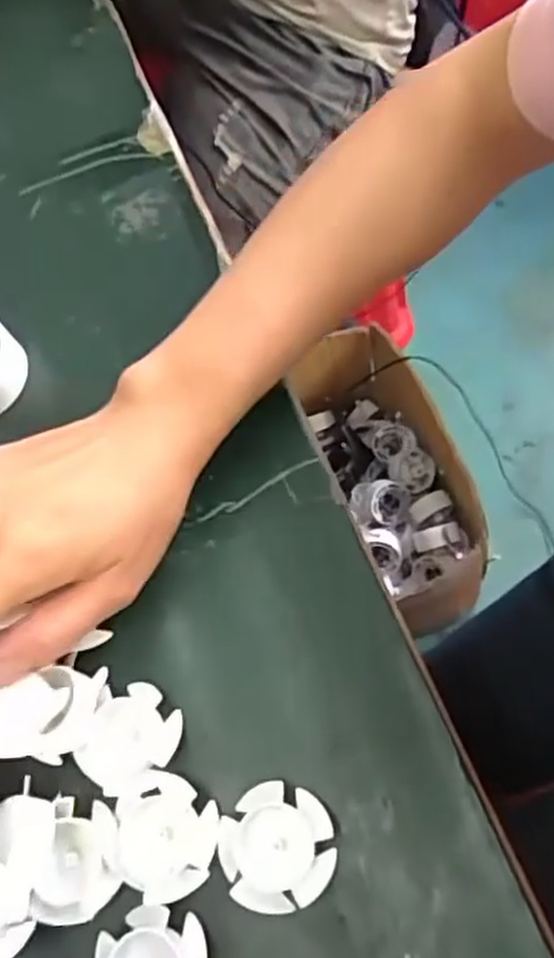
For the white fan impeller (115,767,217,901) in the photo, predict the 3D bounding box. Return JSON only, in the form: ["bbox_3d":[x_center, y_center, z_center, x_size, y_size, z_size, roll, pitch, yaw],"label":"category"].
[{"bbox_3d":[-0.041,0.130,0.275,0.038,0.008,0.042,-5,64,7],"label":"white fan impeller"}]

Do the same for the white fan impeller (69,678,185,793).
[{"bbox_3d":[-0.057,0.101,0.291,0.031,0.008,0.039,39,76,23],"label":"white fan impeller"}]

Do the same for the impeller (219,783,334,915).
[{"bbox_3d":[0.000,0.131,0.270,0.039,0.011,0.040,-4,64,8],"label":"impeller"}]

